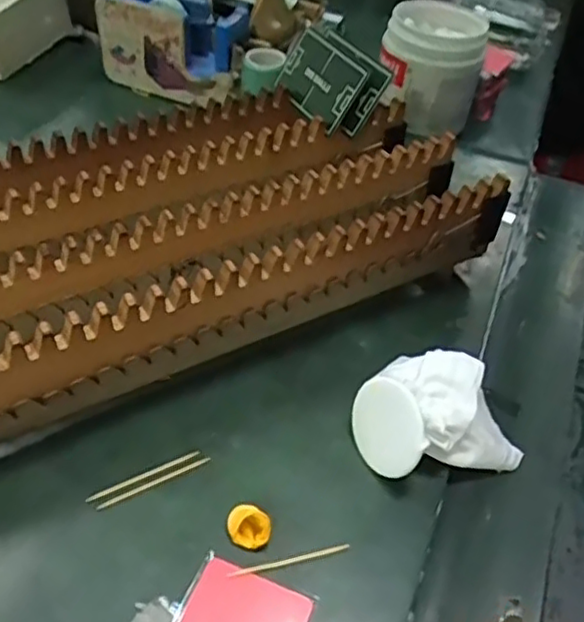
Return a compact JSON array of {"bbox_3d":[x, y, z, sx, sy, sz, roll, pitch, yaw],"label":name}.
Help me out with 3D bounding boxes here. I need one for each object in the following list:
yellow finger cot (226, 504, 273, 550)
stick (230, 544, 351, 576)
[{"bbox_3d":[-0.021,0.106,0.326,0.021,0.014,0.016,0,45,-7],"label":"yellow finger cot"},{"bbox_3d":[-0.001,0.121,0.323,0.060,0.004,0.004,-8,47,-15],"label":"stick"}]

